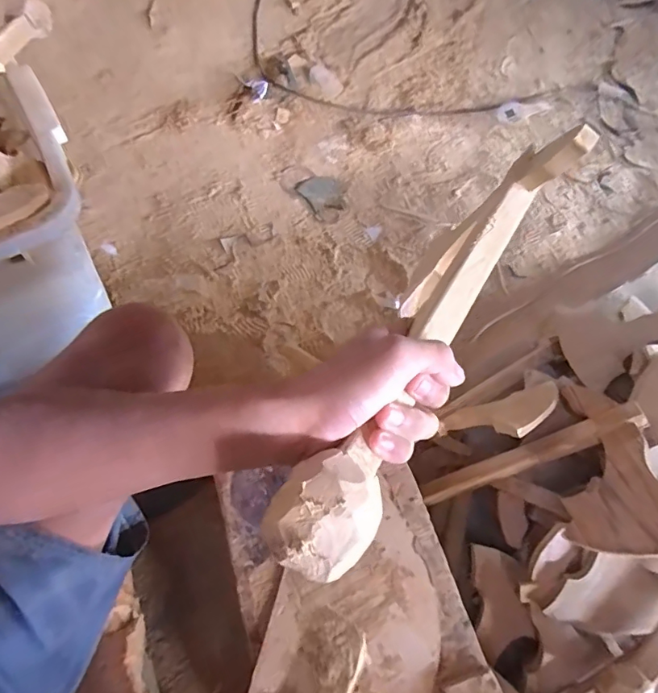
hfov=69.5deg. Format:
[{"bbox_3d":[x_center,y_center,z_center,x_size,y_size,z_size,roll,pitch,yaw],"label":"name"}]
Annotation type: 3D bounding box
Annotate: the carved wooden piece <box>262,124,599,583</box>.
[{"bbox_3d":[0.072,-0.027,0.297,0.063,0.056,0.345,30,65,13],"label":"carved wooden piece"}]

